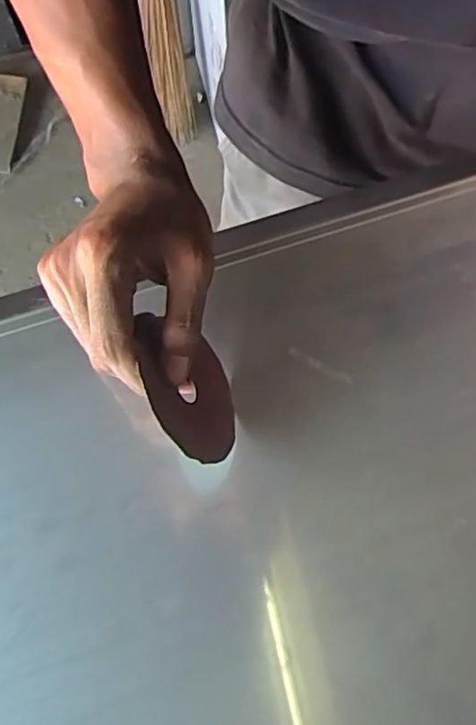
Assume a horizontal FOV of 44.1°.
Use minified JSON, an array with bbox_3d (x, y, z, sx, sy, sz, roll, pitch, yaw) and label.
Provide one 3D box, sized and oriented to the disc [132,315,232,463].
[{"bbox_3d":[-0.025,0.014,0.313,0.008,0.077,0.077,-26,61,29],"label":"disc"}]

